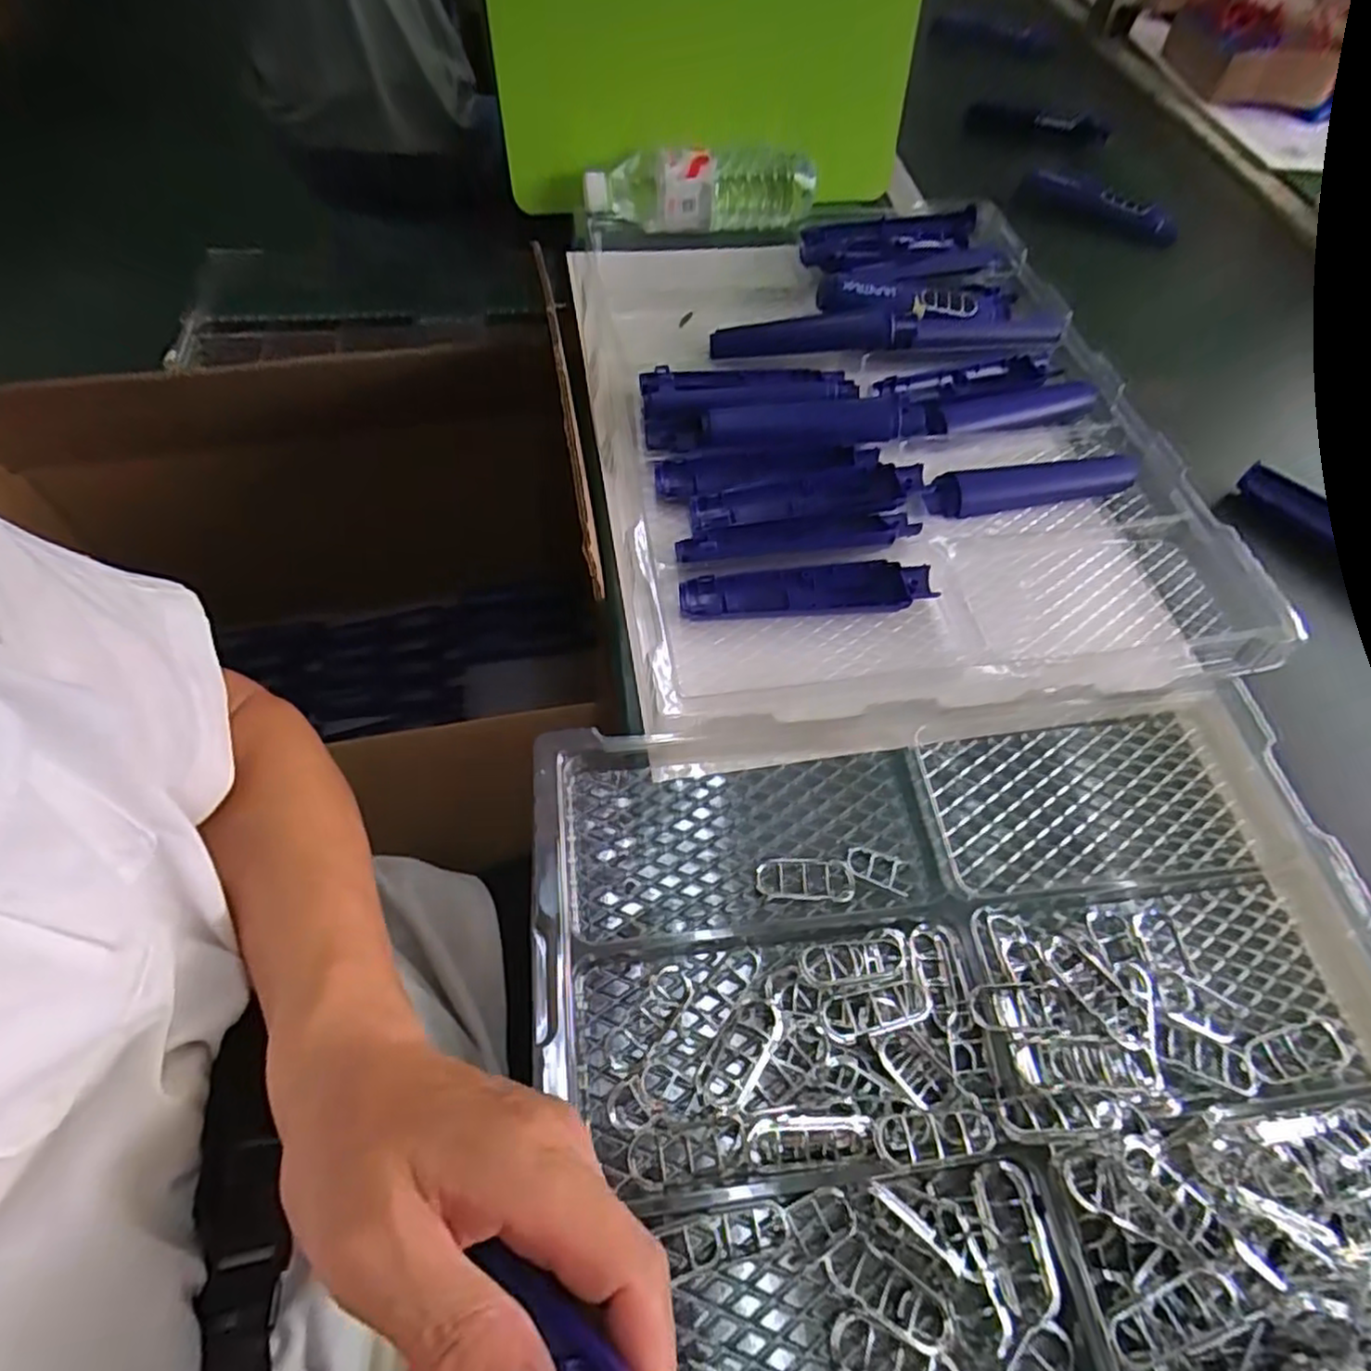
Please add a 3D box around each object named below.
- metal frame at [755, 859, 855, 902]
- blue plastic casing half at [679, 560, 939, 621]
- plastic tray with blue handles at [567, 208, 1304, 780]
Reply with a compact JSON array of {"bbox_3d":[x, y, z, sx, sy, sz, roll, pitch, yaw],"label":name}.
[{"bbox_3d":[0.064,0.104,0.381,0.052,0.005,0.022,3,59,-2],"label":"metal frame"},{"bbox_3d":[0.078,-0.062,0.466,0.161,0.013,0.036,-3,60,-6],"label":"blue plastic casing half"},{"bbox_3d":[0.147,-0.208,0.581,0.440,0.077,0.558,-7,60,-8],"label":"plastic tray with blue handles"}]

